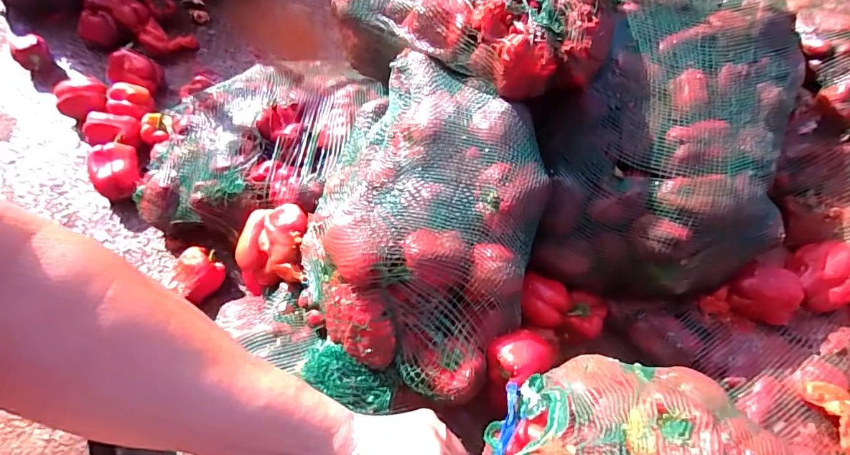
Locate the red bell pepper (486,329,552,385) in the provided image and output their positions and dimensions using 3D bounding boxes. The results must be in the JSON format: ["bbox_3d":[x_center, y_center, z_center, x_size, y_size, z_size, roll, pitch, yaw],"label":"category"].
[{"bbox_3d":[0.143,0.201,0.681,0.087,0.076,0.077,-24,64,-16],"label":"red bell pepper"}]

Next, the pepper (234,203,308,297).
[{"bbox_3d":[-0.254,0.037,0.738,0.117,0.094,0.137,-1,59,-4],"label":"pepper"}]

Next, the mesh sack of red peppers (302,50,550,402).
[{"bbox_3d":[0.000,-0.024,0.678,0.334,0.173,0.443,16,60,6],"label":"mesh sack of red peppers"}]

